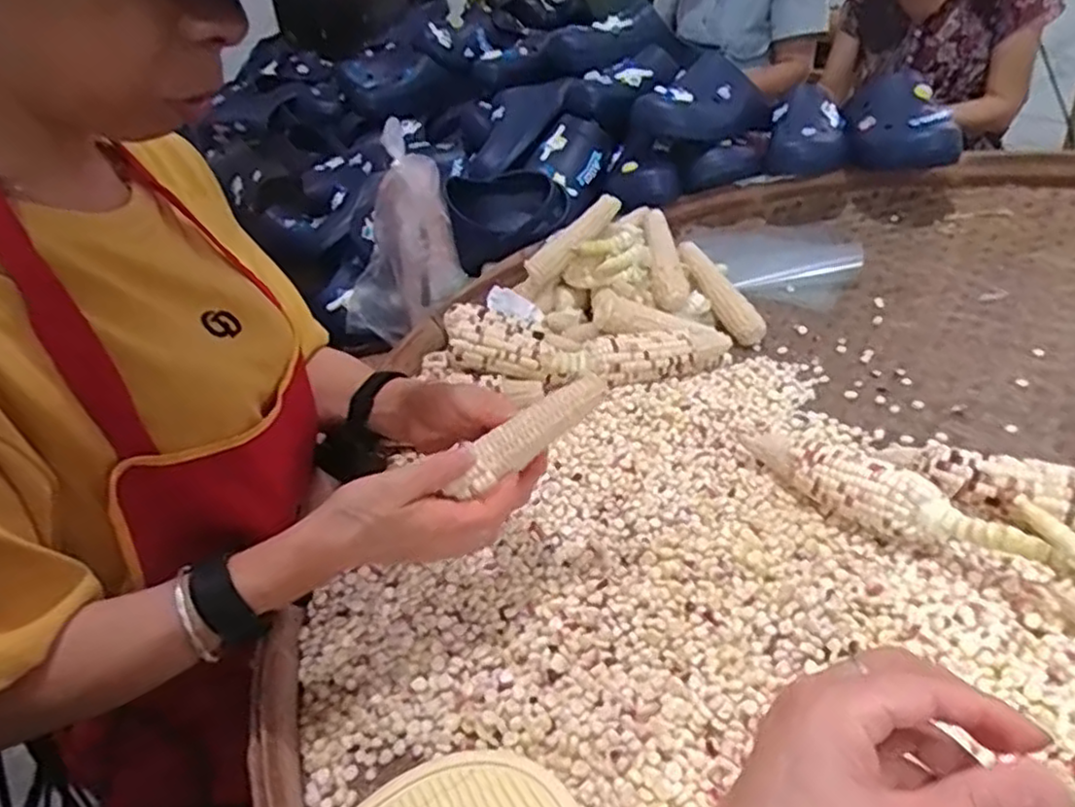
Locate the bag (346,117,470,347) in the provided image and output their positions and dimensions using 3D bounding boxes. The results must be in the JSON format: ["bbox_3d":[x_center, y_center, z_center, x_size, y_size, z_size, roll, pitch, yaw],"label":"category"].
[{"bbox_3d":[-0.157,-0.191,0.895,0.132,0.285,0.060,28,42,4],"label":"bag"}]

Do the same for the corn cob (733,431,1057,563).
[{"bbox_3d":[0.253,0.070,0.547,0.044,0.052,0.233,-32,42,-30],"label":"corn cob"}]

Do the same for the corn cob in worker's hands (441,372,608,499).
[{"bbox_3d":[-0.007,0.020,0.479,0.118,0.024,0.025,-37,39,0],"label":"corn cob in worker's hands"}]

